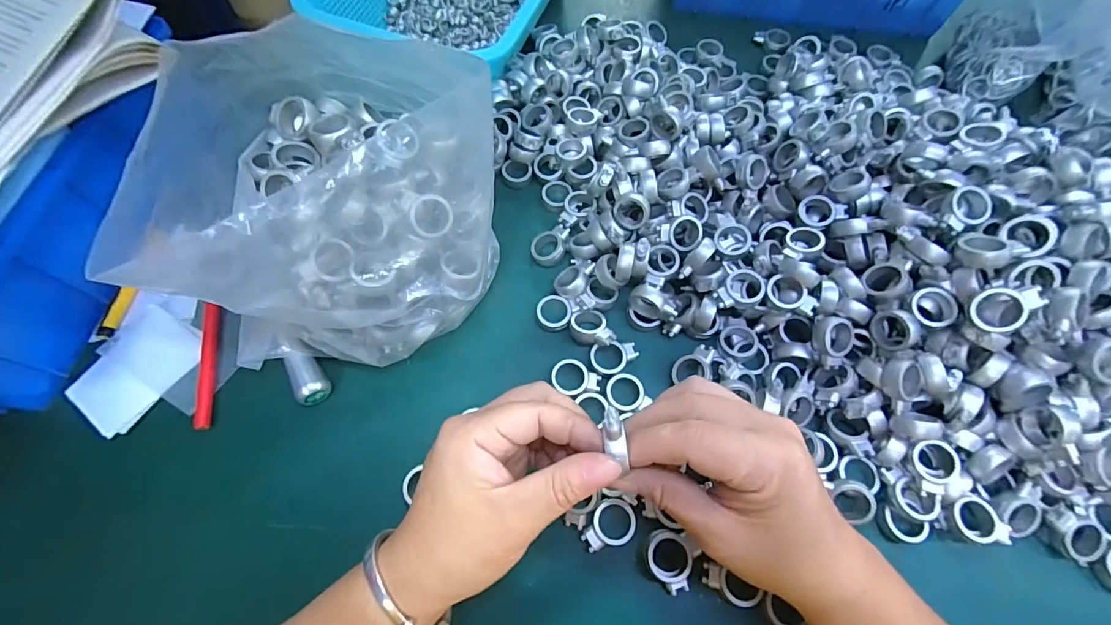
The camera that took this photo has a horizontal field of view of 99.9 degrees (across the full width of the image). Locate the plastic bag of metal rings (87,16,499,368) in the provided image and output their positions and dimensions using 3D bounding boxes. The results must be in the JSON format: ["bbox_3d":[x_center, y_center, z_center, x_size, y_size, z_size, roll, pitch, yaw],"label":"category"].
[{"bbox_3d":[-0.125,-0.065,0.291,0.167,0.150,0.157,1,66,1],"label":"plastic bag of metal rings"}]

